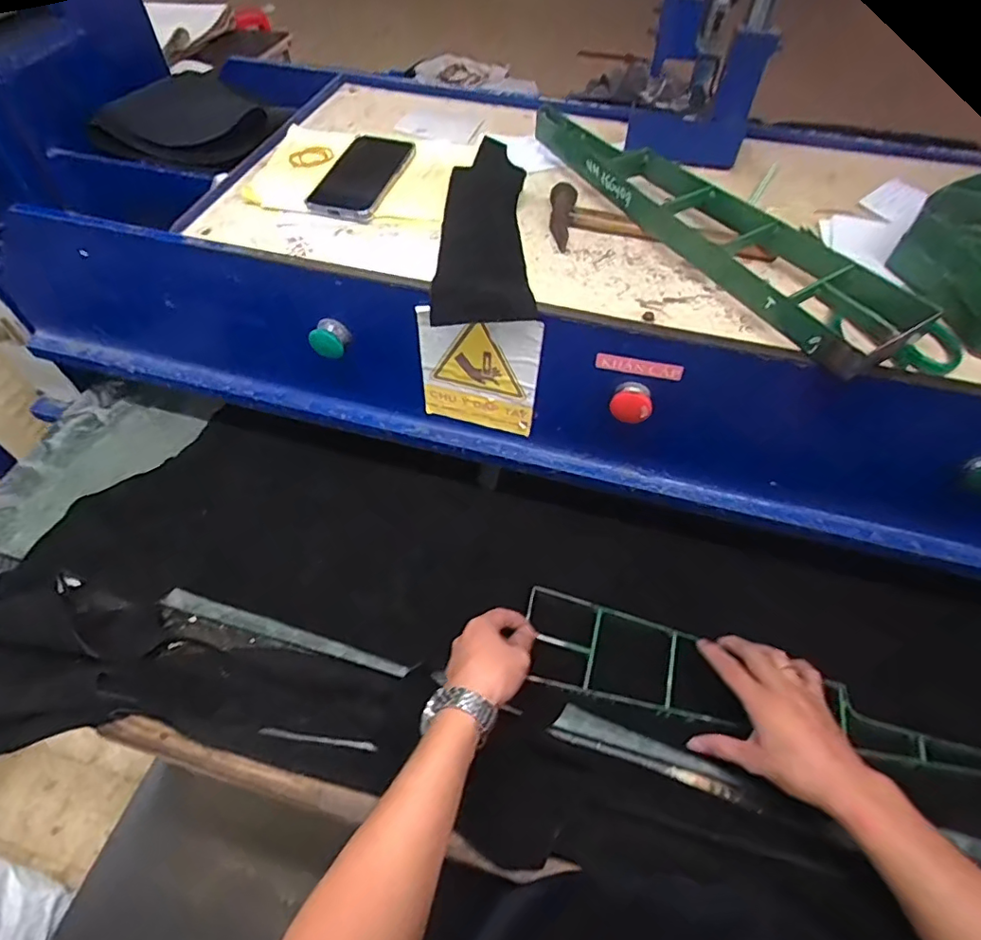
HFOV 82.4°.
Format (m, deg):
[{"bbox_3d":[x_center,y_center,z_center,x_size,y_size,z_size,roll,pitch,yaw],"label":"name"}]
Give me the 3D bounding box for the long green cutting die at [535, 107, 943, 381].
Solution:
[{"bbox_3d":[0.197,-0.270,0.570,0.115,0.054,0.468,-26,58,-18],"label":"long green cutting die"}]

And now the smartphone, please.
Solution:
[{"bbox_3d":[-0.151,-0.341,0.650,0.086,0.017,0.168,13,55,9],"label":"smartphone"}]

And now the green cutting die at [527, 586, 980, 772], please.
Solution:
[{"bbox_3d":[0.263,0.232,0.581,0.468,0.030,0.101,14,55,11],"label":"green cutting die"}]

